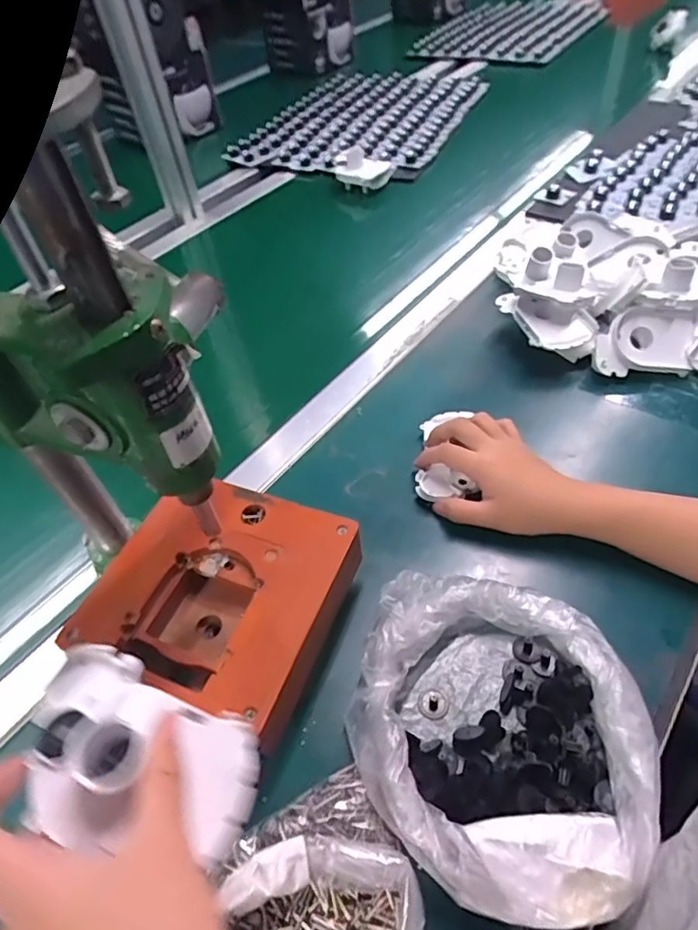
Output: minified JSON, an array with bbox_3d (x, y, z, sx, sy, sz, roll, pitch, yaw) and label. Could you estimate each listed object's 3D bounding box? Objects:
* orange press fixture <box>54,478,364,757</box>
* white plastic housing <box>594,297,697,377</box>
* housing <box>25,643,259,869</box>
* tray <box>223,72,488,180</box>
[{"bbox_3d":[-0.083,0.100,0.392,0.162,0.075,0.154,19,54,21],"label":"orange press fixture"},{"bbox_3d":[0.302,-0.127,0.557,0.107,0.058,0.069,-1,49,5],"label":"white plastic housing"},{"bbox_3d":[-0.091,0.122,0.233,0.106,0.030,0.067,26,47,6],"label":"housing"},{"bbox_3d":[0.034,-0.669,1.051,0.351,0.022,0.454,18,54,20],"label":"tray"}]

